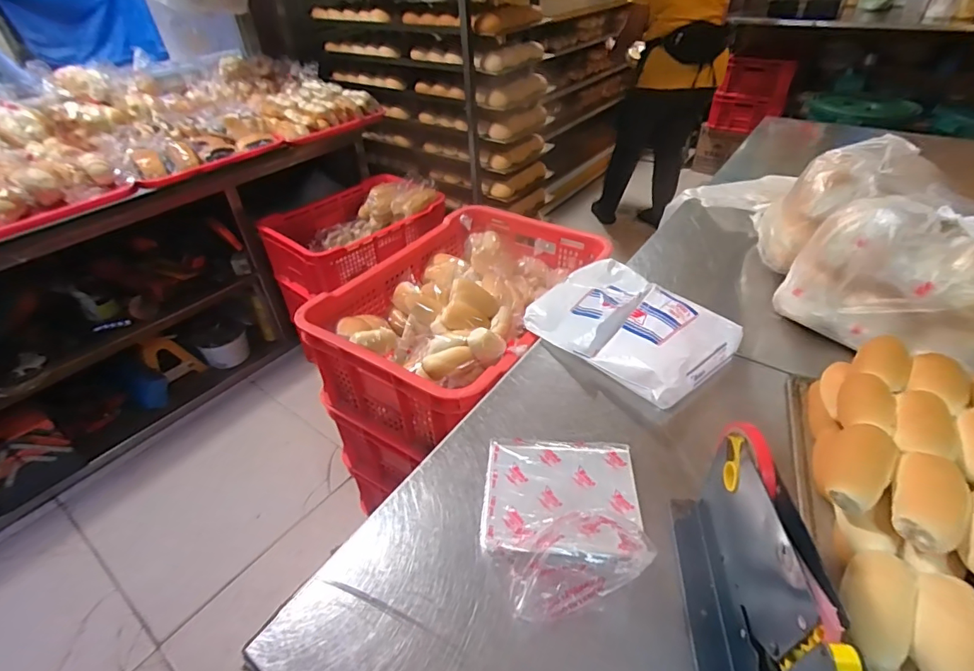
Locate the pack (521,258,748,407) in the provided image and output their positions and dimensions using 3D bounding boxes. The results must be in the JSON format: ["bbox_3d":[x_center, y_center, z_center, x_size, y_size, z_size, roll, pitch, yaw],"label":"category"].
[{"bbox_3d":[0.201,-0.019,0.688,0.195,0.059,0.269,-28,46,-27],"label":"pack"}]

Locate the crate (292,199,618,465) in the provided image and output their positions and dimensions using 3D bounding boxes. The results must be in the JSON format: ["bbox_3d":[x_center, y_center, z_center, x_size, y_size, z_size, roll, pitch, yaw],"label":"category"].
[{"bbox_3d":[-0.039,-0.052,0.879,0.349,0.162,0.514,20,44,24],"label":"crate"}]

